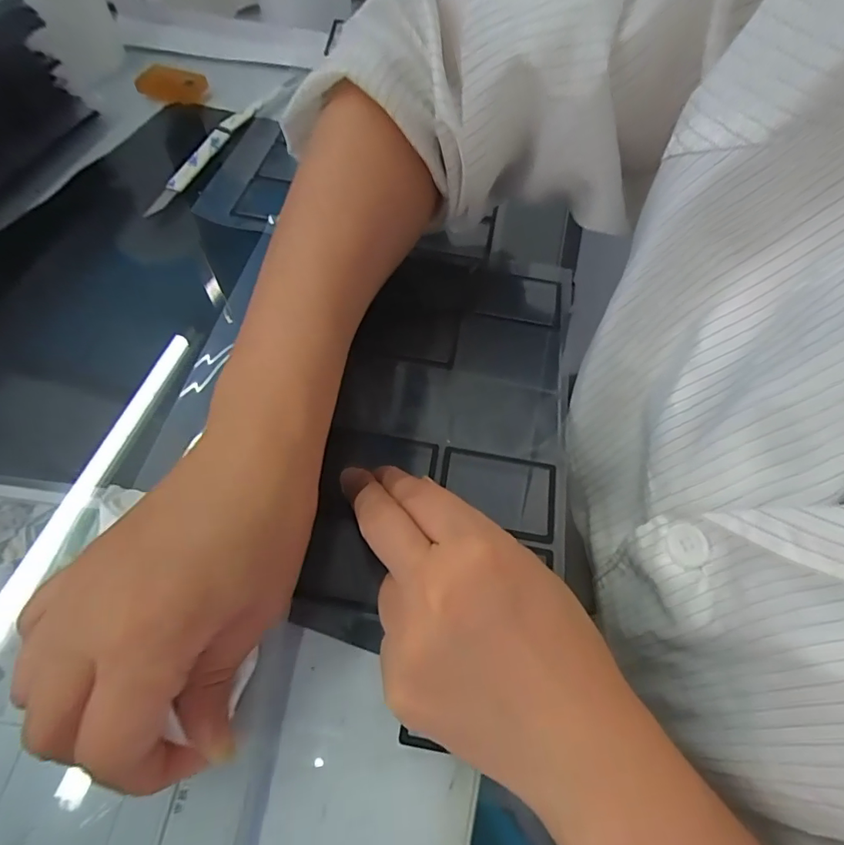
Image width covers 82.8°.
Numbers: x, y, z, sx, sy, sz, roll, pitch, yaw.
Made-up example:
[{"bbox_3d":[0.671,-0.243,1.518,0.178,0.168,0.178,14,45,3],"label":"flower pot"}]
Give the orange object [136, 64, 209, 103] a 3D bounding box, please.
[{"bbox_3d":[-0.220,-0.292,0.414,0.055,0.017,0.035,11,59,2],"label":"orange object"}]

